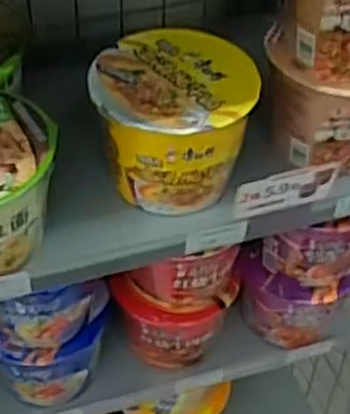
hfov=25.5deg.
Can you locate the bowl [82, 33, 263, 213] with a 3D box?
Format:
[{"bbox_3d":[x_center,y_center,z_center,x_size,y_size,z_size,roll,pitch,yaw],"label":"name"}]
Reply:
[{"bbox_3d":[-0.002,-0.072,0.655,0.127,0.098,0.126,1,46,-2],"label":"bowl"}]

